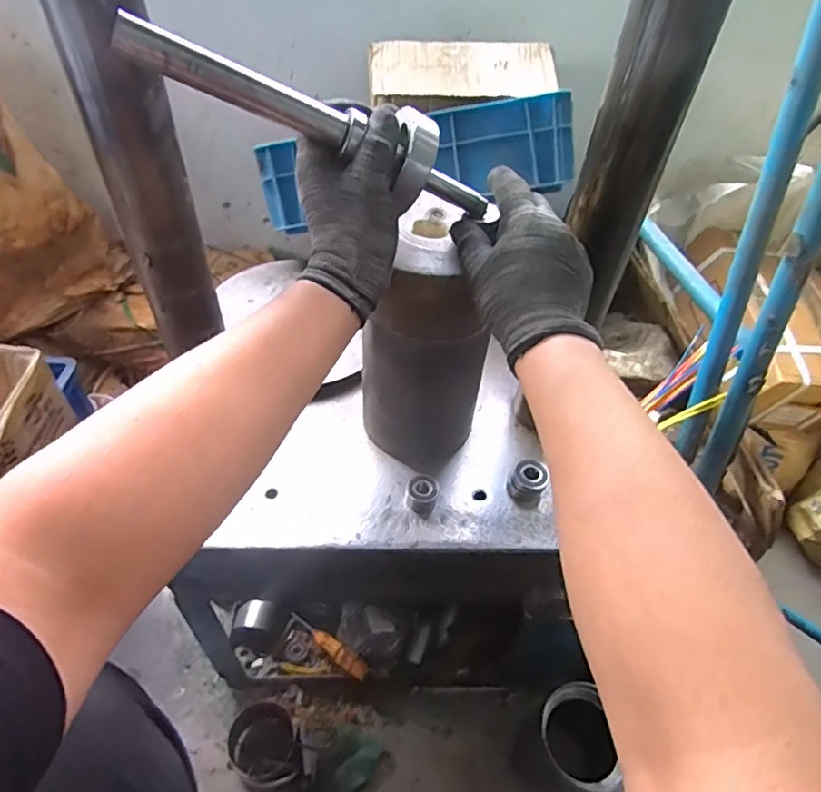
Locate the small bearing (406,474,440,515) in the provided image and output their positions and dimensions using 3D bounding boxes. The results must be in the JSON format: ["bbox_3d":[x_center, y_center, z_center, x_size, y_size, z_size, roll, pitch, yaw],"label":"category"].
[{"bbox_3d":[0.013,0.105,0.591,0.033,0.031,0.032,9,47,4],"label":"small bearing"}]

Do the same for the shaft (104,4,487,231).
[{"bbox_3d":[-0.046,-0.190,0.390,0.288,0.049,0.045,14,42,-26],"label":"shaft"}]

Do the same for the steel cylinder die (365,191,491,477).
[{"bbox_3d":[0.020,-0.045,0.572,0.102,0.263,0.114,28,51,20],"label":"steel cylinder die"}]

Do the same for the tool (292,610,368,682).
[{"bbox_3d":[-0.133,0.395,0.890,0.165,0.037,0.027,18,44,42],"label":"tool"}]

